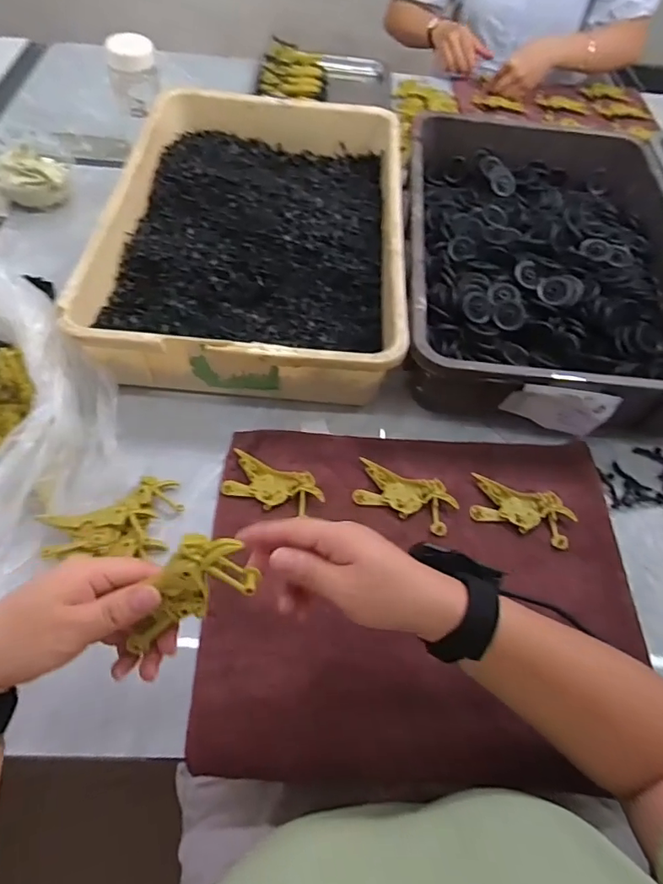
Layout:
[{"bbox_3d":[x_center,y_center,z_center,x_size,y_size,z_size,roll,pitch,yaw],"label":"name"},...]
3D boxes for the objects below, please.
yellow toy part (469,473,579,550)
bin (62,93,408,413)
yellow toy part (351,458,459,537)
[{"bbox_3d":[0.194,0.069,0.536,0.103,0.008,0.055,15,58,6],"label":"yellow toy part"},{"bbox_3d":[-0.088,-0.283,0.680,0.351,0.106,0.512,5,57,-1],"label":"bin"},{"bbox_3d":[0.075,0.055,0.537,0.101,0.009,0.052,20,58,8],"label":"yellow toy part"}]

